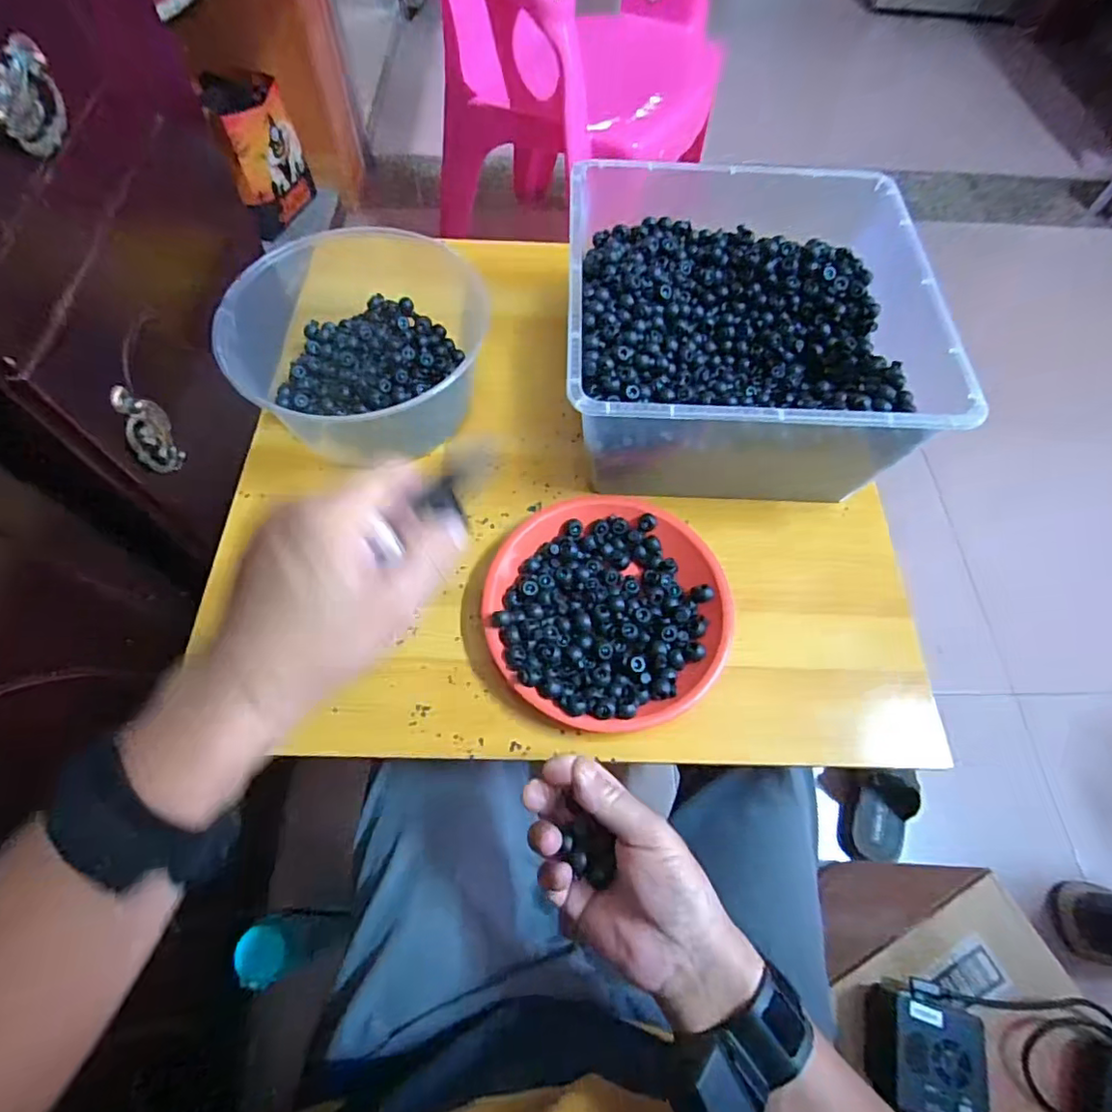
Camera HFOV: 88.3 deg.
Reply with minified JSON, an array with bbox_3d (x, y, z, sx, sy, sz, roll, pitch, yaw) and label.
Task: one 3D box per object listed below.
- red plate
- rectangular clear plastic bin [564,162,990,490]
[{"bbox_3d":[0.042,0.040,0.474,0.191,0.024,0.197,-21,67,-13],"label":"red plate"},{"bbox_3d":[0.159,-0.199,0.532,0.301,0.136,0.288,2,64,-2],"label":"rectangular clear plastic bin"}]

